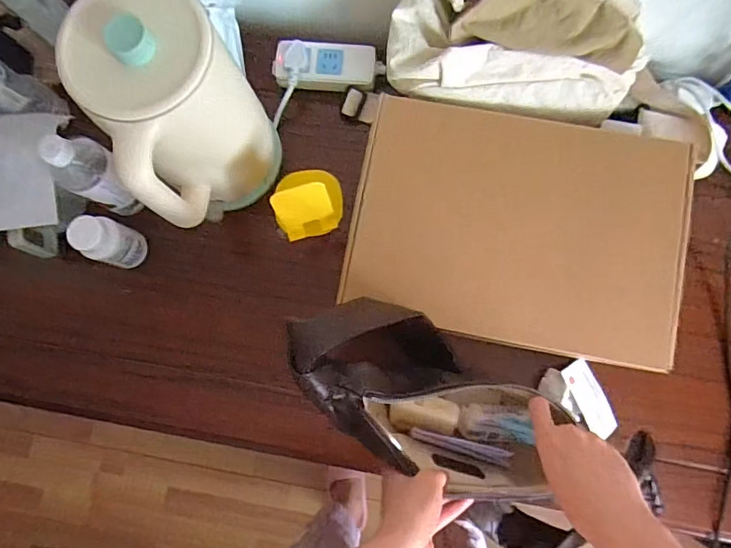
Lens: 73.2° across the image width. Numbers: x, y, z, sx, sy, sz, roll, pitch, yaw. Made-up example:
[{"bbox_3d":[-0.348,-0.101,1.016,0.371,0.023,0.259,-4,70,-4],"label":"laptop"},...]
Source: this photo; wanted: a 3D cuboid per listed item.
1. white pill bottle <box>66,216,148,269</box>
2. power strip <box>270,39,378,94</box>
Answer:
[{"bbox_3d":[-0.309,-0.037,0.595,0.044,0.097,0.052,17,83,5],"label":"white pill bottle"},{"bbox_3d":[-0.053,-0.272,0.639,0.130,0.026,0.058,2,82,3],"label":"power strip"}]

